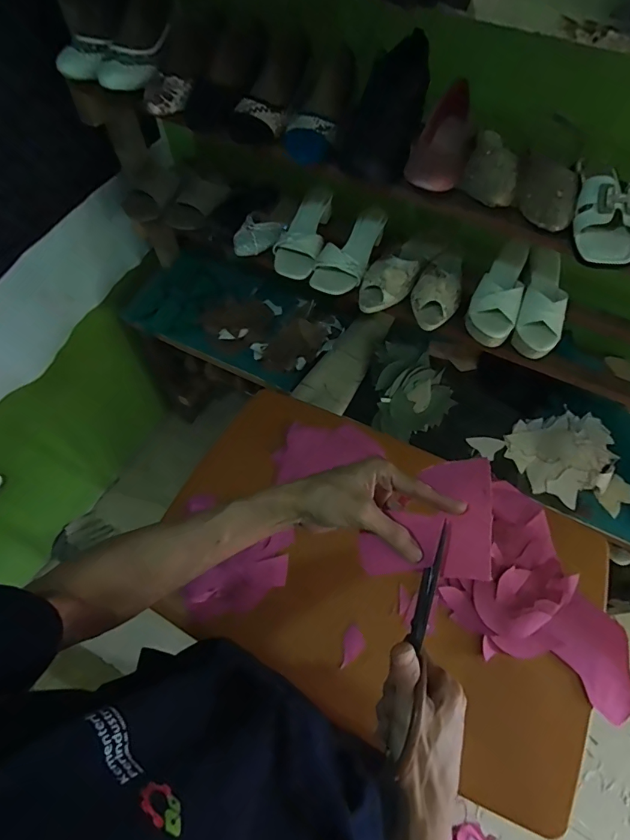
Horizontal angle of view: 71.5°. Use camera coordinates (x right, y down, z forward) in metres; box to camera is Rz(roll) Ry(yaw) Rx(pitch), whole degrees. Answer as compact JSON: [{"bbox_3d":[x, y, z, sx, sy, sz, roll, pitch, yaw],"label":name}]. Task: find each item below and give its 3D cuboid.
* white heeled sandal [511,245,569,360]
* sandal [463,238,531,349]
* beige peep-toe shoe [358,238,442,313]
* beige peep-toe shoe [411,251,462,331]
[{"bbox_3d":[0.416,-0.212,0.799,0.081,0.071,0.197,18,62,8],"label":"white heeled sandal"},{"bbox_3d":[0.344,-0.234,0.806,0.086,0.063,0.206,26,64,13],"label":"sandal"},{"bbox_3d":[0.168,-0.302,0.852,0.084,0.055,0.240,33,65,16],"label":"beige peep-toe shoe"},{"bbox_3d":[0.240,-0.268,0.841,0.086,0.059,0.215,16,62,7],"label":"beige peep-toe shoe"}]

